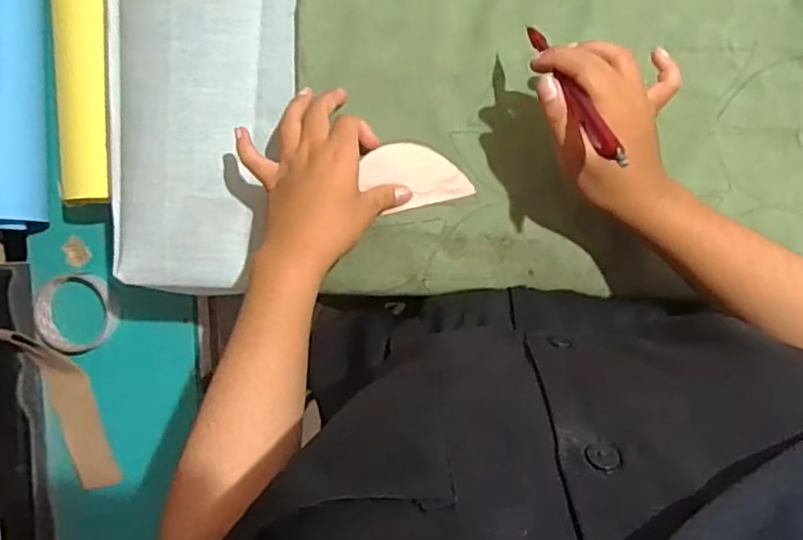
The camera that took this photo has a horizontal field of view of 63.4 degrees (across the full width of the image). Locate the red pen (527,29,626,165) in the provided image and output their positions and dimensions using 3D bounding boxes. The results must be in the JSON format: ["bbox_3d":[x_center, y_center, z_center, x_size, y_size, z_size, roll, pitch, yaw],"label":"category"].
[{"bbox_3d":[0.108,-0.116,0.419,0.009,0.010,0.131,-23,57,6],"label":"red pen"}]

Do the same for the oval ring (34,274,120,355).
[{"bbox_3d":[-0.348,0.045,0.692,0.091,0.012,0.081,-28,90,6],"label":"oval ring"}]

